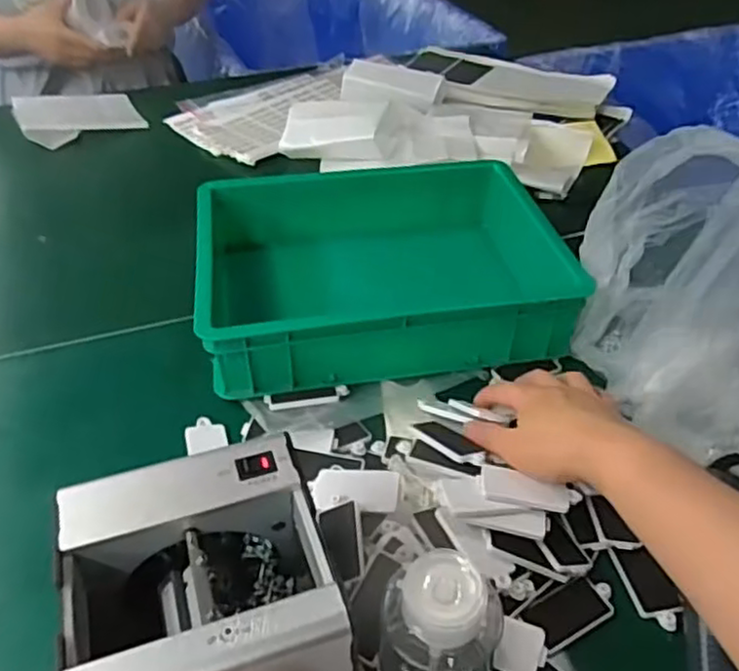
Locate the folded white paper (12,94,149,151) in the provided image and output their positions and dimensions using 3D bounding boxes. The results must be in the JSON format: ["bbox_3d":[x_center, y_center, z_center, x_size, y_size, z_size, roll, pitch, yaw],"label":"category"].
[{"bbox_3d":[-0.419,-0.317,0.993,0.162,0.017,0.125,-16,49,-28],"label":"folded white paper"}]

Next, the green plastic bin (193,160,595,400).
[{"bbox_3d":[0.003,-0.069,0.697,0.335,0.094,0.268,-6,43,-9],"label":"green plastic bin"}]

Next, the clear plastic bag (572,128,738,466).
[{"bbox_3d":[0.270,-0.034,0.543,0.204,0.199,0.178,17,44,15],"label":"clear plastic bag"}]

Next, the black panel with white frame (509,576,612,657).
[{"bbox_3d":[0.133,0.183,0.460,0.068,0.013,0.036,-20,58,-20],"label":"black panel with white frame"}]

